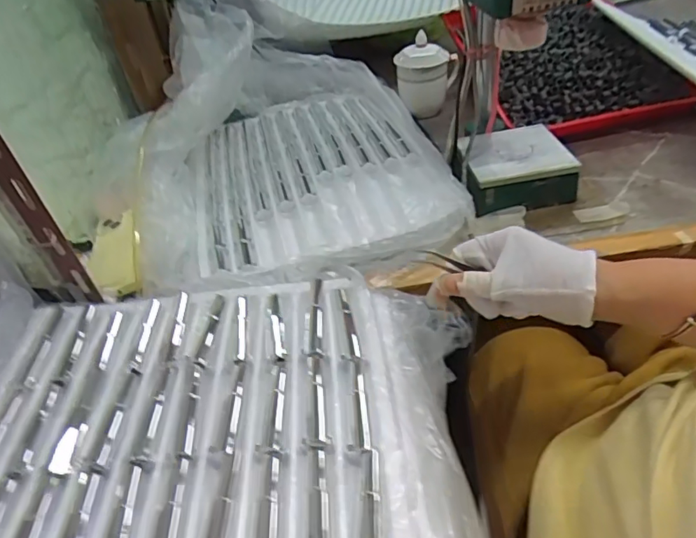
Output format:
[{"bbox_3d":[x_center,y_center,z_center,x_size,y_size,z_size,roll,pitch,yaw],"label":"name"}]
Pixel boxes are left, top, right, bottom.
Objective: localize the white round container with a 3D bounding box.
[{"bbox_3d":[0.129,-0.320,0.854,0.095,0.115,0.087,0,41,12],"label":"white round container"}]

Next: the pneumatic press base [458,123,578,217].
[{"bbox_3d":[0.208,-0.132,0.660,0.129,0.047,0.126,-12,40,-2],"label":"pneumatic press base"}]

